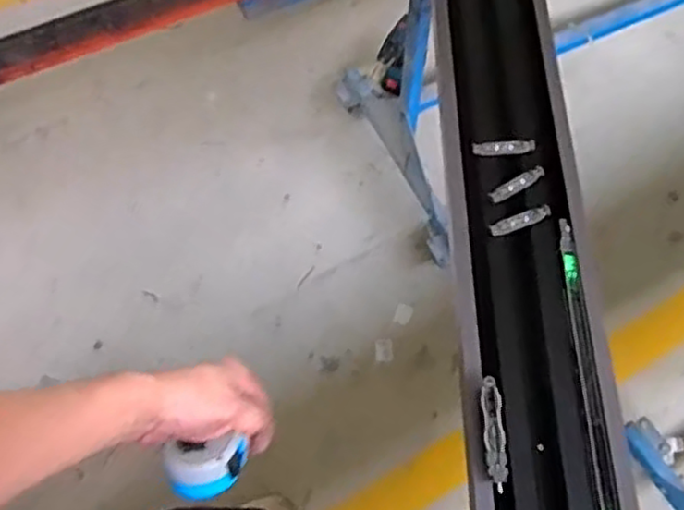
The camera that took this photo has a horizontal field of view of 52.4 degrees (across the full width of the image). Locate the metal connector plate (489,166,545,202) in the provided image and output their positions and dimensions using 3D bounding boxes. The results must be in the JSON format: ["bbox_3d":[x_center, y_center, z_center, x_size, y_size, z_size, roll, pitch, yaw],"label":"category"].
[{"bbox_3d":[0.188,-0.076,0.741,0.072,0.009,0.016,-31,67,-12],"label":"metal connector plate"}]

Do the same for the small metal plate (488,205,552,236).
[{"bbox_3d":[0.185,-0.036,0.722,0.069,0.007,0.019,-21,65,-8],"label":"small metal plate"}]

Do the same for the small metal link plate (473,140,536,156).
[{"bbox_3d":[0.178,-0.117,0.761,0.068,0.005,0.017,-2,64,2],"label":"small metal link plate"}]

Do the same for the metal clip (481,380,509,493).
[{"bbox_3d":[0.132,0.155,0.605,0.019,0.012,0.094,-2,64,2],"label":"metal clip"}]

